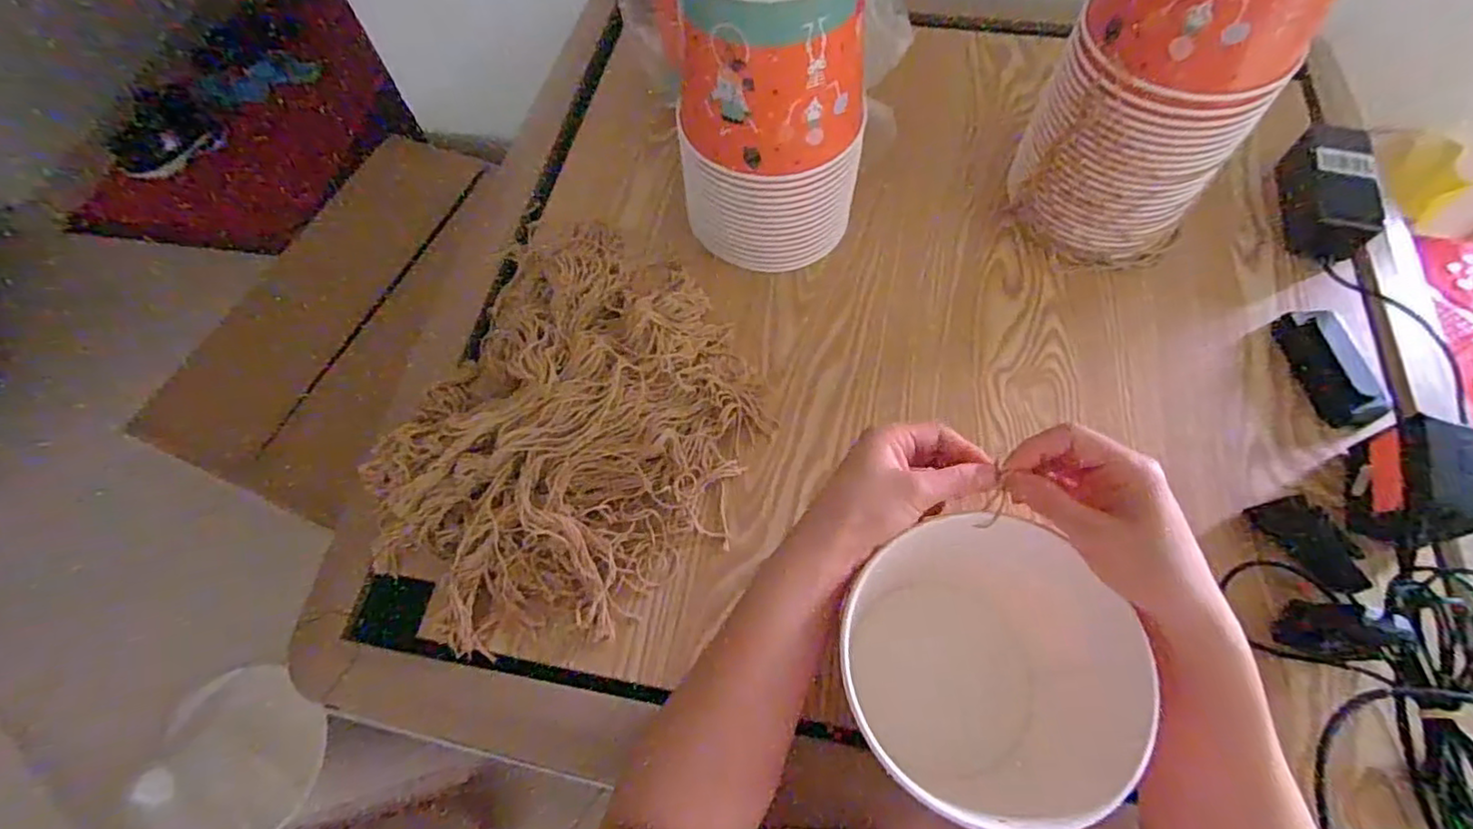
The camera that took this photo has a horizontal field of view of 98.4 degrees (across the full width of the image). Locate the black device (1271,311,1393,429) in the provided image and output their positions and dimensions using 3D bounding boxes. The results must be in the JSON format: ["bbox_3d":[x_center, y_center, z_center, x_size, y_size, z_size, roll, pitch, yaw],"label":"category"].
[{"bbox_3d":[0.516,-0.042,0.552,0.037,0.032,0.109,-8,64,-2],"label":"black device"}]

